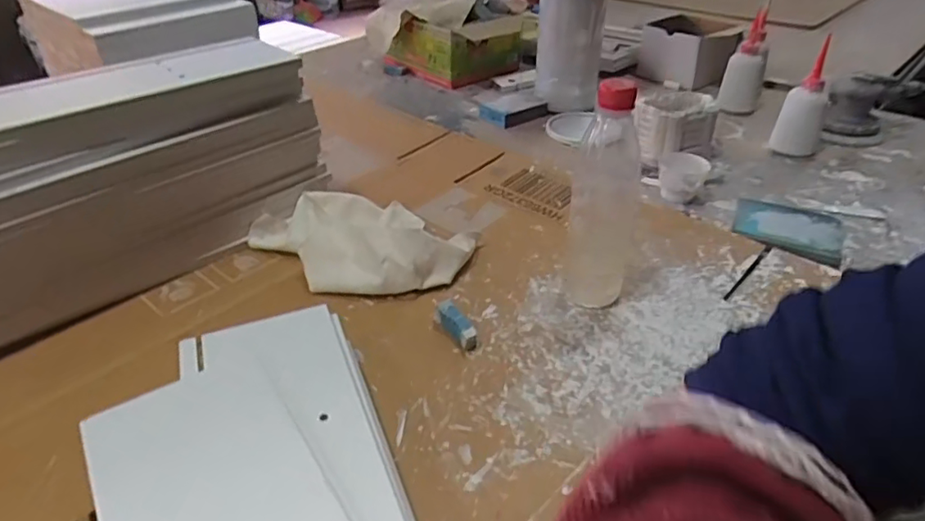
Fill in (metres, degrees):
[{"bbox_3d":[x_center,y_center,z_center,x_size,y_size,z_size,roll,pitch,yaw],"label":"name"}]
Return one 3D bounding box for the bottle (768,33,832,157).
[{"bbox_3d":[0.506,-0.227,0.876,0.062,0.146,0.062,22,40,29],"label":"bottle"}]

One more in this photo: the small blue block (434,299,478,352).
[{"bbox_3d":[-0.007,0.062,0.575,0.017,0.025,0.059,-22,42,-27],"label":"small blue block"}]

